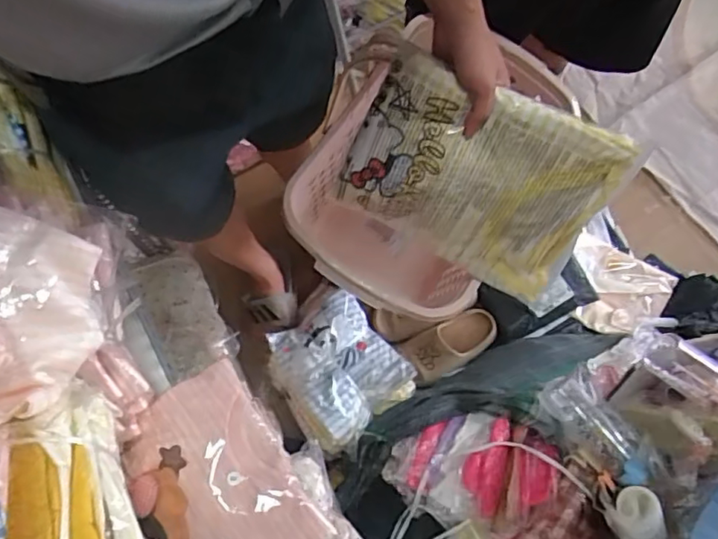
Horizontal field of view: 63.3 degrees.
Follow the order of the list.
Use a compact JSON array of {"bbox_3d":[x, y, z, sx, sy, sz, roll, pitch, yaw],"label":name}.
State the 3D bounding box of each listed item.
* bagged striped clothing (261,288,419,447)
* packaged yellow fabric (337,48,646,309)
[{"bbox_3d":[-0.049,0.197,1.213,0.257,0.054,0.297,-34,74,-23],"label":"bagged striped clothing"},{"bbox_3d":[0.131,-0.098,0.684,0.289,0.227,0.042,20,40,-2],"label":"packaged yellow fabric"}]

